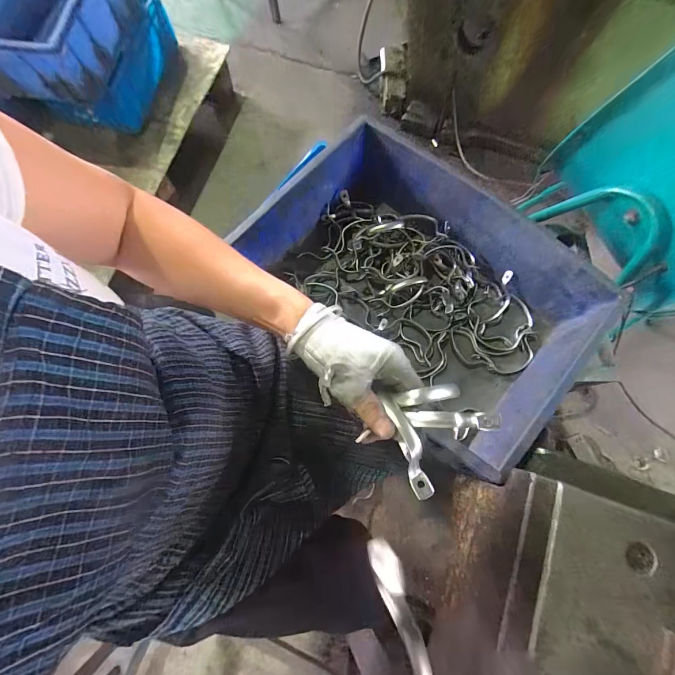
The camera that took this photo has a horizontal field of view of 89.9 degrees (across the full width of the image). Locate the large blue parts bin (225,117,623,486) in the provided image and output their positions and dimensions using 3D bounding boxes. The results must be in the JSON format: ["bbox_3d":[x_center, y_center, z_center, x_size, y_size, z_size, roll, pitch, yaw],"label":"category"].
[{"bbox_3d":[0.140,-0.099,0.582,0.340,0.187,0.530,-42,78,-9],"label":"large blue parts bin"}]

